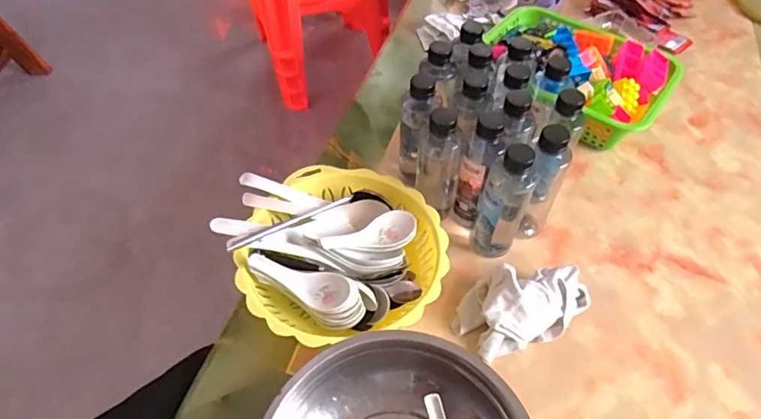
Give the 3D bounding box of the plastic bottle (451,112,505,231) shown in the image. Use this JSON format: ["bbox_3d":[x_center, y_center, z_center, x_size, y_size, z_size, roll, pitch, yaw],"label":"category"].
[{"bbox_3d":[0.128,-0.048,0.639,0.058,0.179,0.051,-33,59,-23],"label":"plastic bottle"}]

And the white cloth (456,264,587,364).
[{"bbox_3d":[0.169,0.108,0.588,0.162,0.056,0.094,-16,54,-12],"label":"white cloth"}]

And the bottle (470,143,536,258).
[{"bbox_3d":[0.150,-0.010,0.605,0.057,0.173,0.053,21,55,16],"label":"bottle"}]

